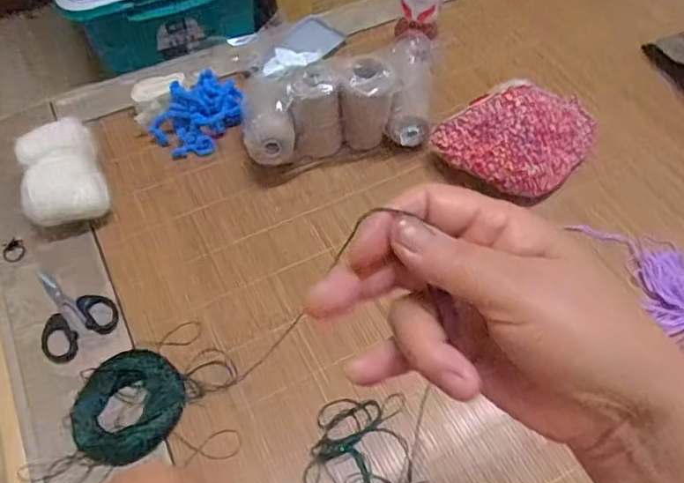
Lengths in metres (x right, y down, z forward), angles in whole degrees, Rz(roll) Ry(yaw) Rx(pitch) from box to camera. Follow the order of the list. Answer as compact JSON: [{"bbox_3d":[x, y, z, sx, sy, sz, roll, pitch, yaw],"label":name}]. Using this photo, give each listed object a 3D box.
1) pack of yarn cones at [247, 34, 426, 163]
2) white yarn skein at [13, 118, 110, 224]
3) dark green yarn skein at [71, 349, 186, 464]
[{"bbox_3d":[0.001,-0.142,0.643,0.226,0.113,0.083,-18,58,-10],"label":"pack of yarn cones"},{"bbox_3d":[-0.311,-0.070,0.624,0.081,0.075,0.109,-18,58,-9],"label":"white yarn skein"},{"bbox_3d":[-0.197,0.151,0.512,0.088,0.019,0.100,32,63,21],"label":"dark green yarn skein"}]

